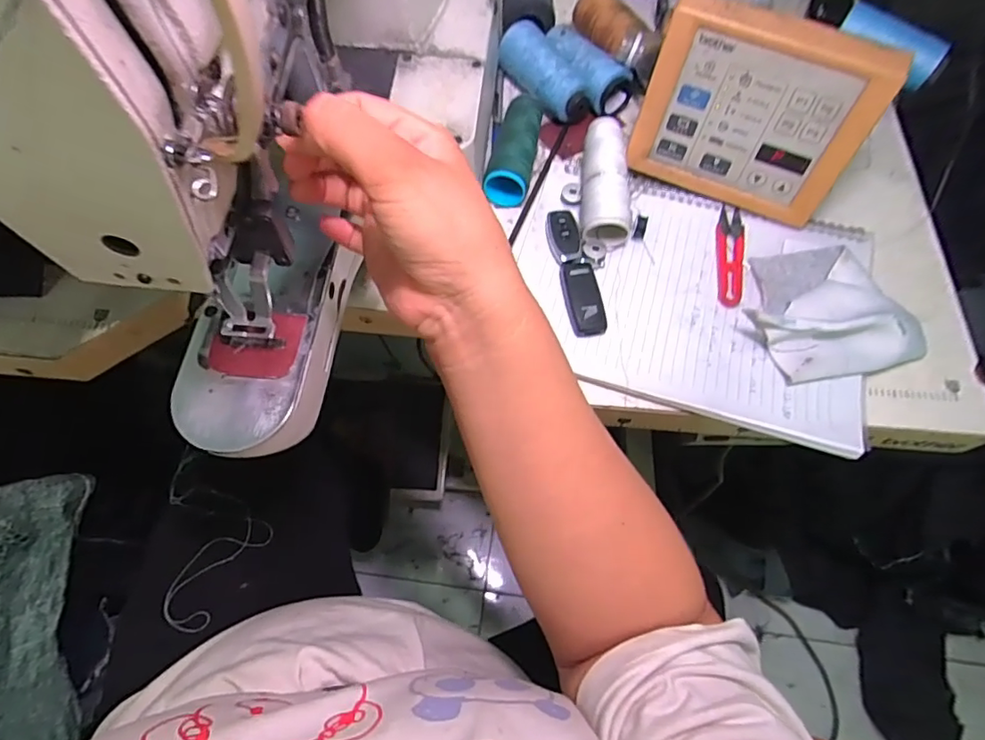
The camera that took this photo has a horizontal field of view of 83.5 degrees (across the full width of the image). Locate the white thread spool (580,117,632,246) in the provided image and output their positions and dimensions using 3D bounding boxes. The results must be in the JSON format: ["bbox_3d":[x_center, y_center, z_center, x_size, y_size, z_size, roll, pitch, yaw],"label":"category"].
[{"bbox_3d":[0.101,-0.170,0.496,0.039,0.041,0.113,4,66,-1],"label":"white thread spool"}]

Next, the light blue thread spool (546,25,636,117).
[{"bbox_3d":[0.091,-0.309,0.565,0.052,0.040,0.106,-33,72,-16],"label":"light blue thread spool"}]

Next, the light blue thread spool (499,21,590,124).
[{"bbox_3d":[0.053,-0.297,0.560,0.054,0.046,0.108,-26,70,-13],"label":"light blue thread spool"}]

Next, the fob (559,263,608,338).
[{"bbox_3d":[0.075,-0.061,0.465,0.029,0.013,0.066,-10,67,-7],"label":"fob"}]

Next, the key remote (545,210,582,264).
[{"bbox_3d":[0.062,-0.117,0.492,0.026,0.018,0.053,-8,67,-6],"label":"key remote"}]

